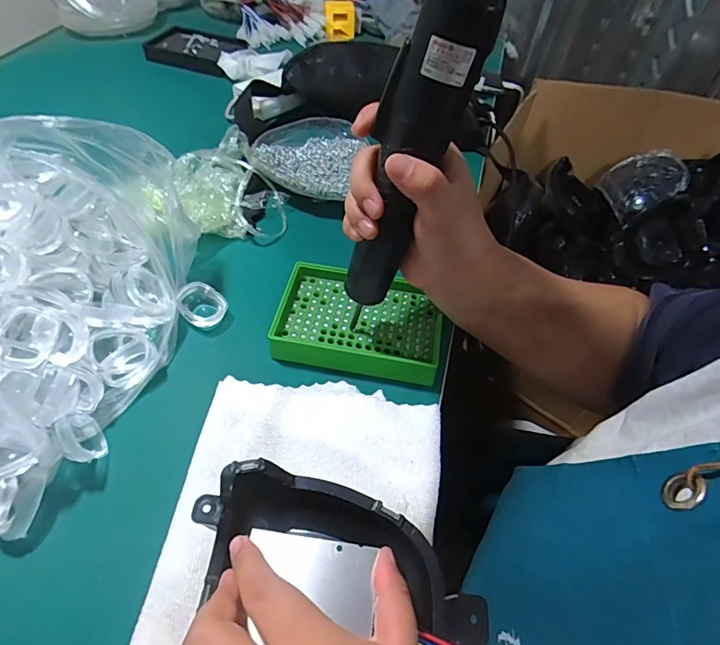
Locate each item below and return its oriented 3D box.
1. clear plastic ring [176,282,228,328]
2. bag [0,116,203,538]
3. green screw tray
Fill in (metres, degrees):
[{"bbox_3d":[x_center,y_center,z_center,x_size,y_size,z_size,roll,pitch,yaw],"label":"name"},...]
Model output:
[{"bbox_3d":[-0.138,-0.014,0.394,0.038,0.026,0.042,-21,56,-19],"label":"clear plastic ring"},{"bbox_3d":[-0.256,-0.018,0.309,0.188,0.130,0.257,9,52,3],"label":"bag"},{"bbox_3d":[-0.001,-0.003,0.387,0.136,0.030,0.094,9,52,3],"label":"green screw tray"}]

